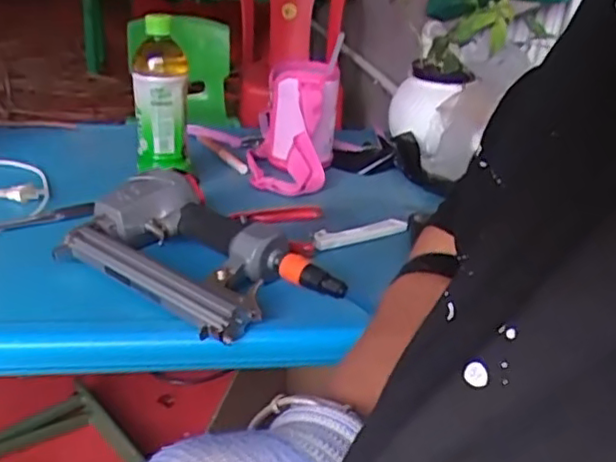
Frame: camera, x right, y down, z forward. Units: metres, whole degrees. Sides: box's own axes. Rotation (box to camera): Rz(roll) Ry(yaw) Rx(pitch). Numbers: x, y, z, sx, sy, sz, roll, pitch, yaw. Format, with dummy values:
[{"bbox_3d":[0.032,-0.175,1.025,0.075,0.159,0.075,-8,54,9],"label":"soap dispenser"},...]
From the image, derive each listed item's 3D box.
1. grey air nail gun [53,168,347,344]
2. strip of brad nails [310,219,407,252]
[{"bbox_3d":[-0.099,0.016,0.616,0.256,0.055,0.164,22,30,29],"label":"grey air nail gun"},{"bbox_3d":[0.056,0.002,0.725,0.124,0.012,0.026,-10,30,-29],"label":"strip of brad nails"}]

